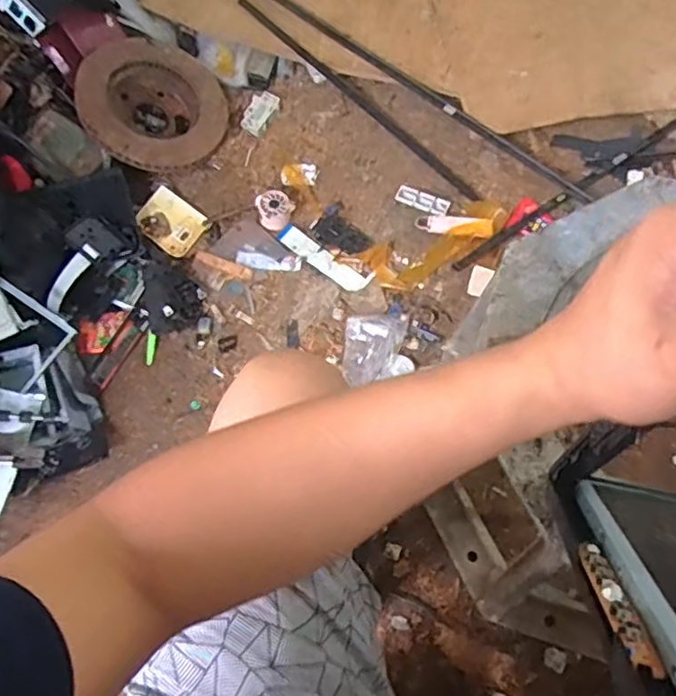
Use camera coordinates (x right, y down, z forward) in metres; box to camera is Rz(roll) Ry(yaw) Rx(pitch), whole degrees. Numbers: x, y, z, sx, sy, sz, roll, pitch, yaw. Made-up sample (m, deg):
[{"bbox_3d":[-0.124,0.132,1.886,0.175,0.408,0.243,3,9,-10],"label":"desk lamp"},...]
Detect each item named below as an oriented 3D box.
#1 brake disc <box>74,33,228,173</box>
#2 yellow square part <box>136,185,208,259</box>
[{"bbox_3d":[-0.326,-0.418,1.117,0.247,0.070,0.247,7,73,-23],"label":"brake disc"},{"bbox_3d":[-0.283,-0.214,1.086,0.103,0.010,0.089,37,77,-6],"label":"yellow square part"}]

